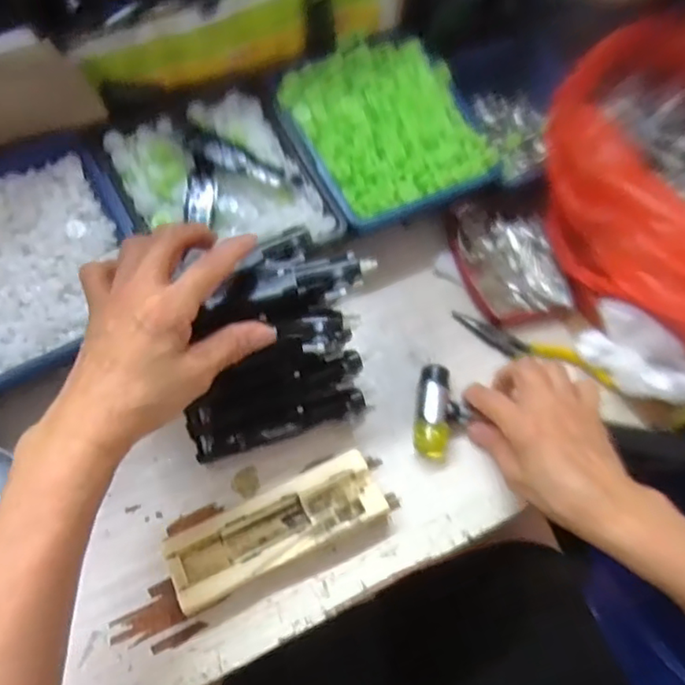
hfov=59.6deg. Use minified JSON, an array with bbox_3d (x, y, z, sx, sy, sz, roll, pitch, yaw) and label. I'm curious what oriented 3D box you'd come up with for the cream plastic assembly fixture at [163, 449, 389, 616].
[{"bbox_3d":[-0.041,0.120,0.384,0.136,0.023,0.047,-24,66,-16],"label":"cream plastic assembly fixture"}]

